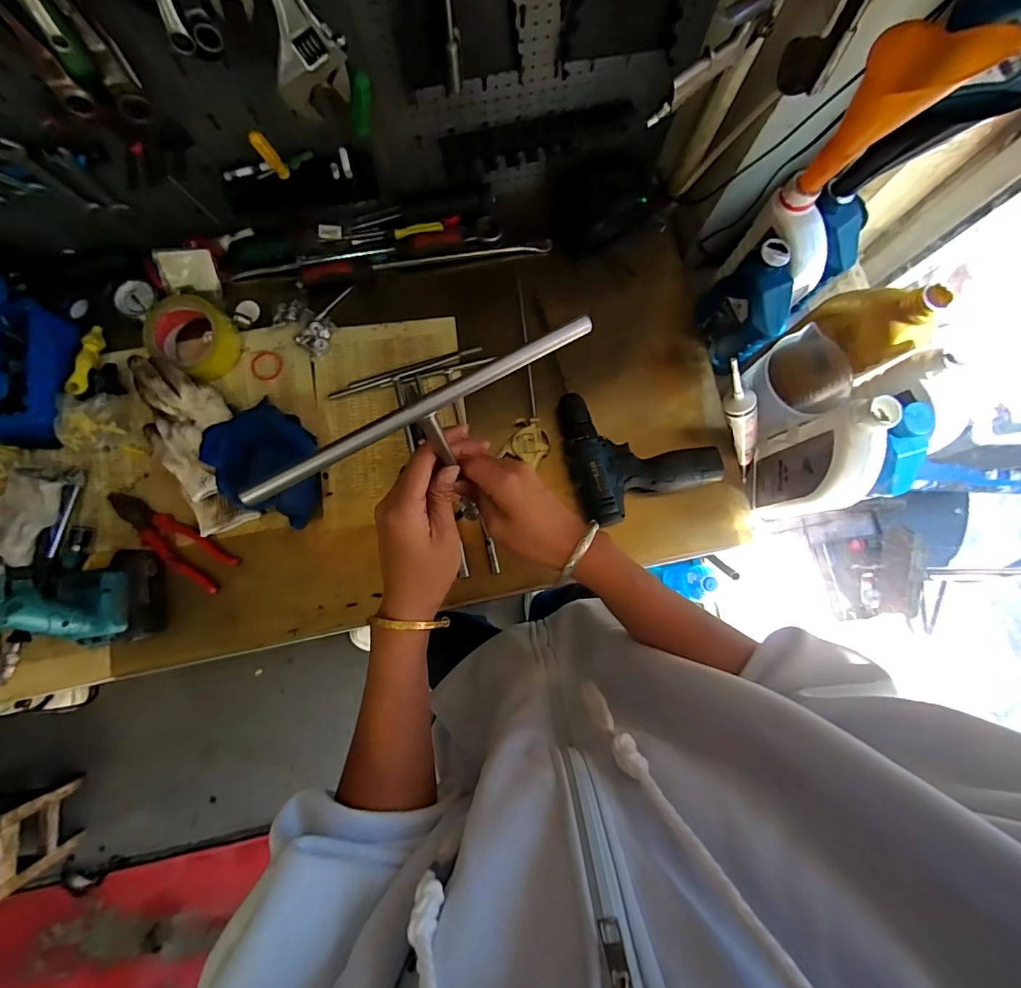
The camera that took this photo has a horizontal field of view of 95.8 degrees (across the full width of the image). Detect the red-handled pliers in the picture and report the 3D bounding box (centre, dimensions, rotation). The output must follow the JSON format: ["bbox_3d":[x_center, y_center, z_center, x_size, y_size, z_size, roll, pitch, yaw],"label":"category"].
[{"bbox_3d":[-0.463,0.062,0.627,0.191,0.015,0.054,31,82,3],"label":"red-handled pliers"}]

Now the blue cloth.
[{"bbox_3d":[-0.319,-0.044,0.611,0.115,0.064,0.165,-43,85,-7],"label":"blue cloth"}]

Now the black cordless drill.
[{"bbox_3d":[0.168,-0.064,0.637,0.182,0.056,0.186,-13,82,-4],"label":"black cordless drill"}]

